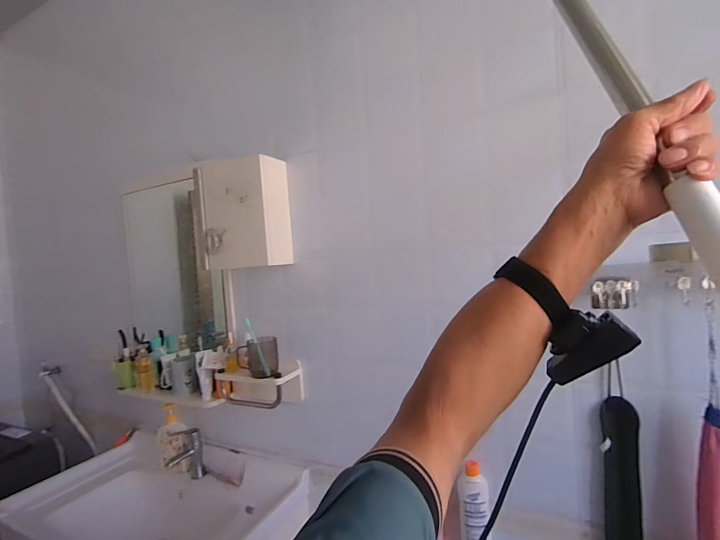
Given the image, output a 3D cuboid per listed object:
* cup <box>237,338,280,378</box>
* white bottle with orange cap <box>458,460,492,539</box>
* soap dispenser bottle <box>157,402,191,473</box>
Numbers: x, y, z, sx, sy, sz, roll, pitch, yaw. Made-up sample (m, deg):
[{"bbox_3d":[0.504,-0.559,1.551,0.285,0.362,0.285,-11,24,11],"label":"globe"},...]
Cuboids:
[{"bbox_3d":[-0.288,0.249,1.045,0.113,0.100,0.095,-4,2,-18],"label":"cup"},{"bbox_3d":[0.267,0.573,0.849,0.075,0.232,0.041,-3,2,16],"label":"white bottle with orange cap"},{"bbox_3d":[-0.620,0.563,1.225,0.089,0.200,0.073,-3,2,12],"label":"soap dispenser bottle"}]

